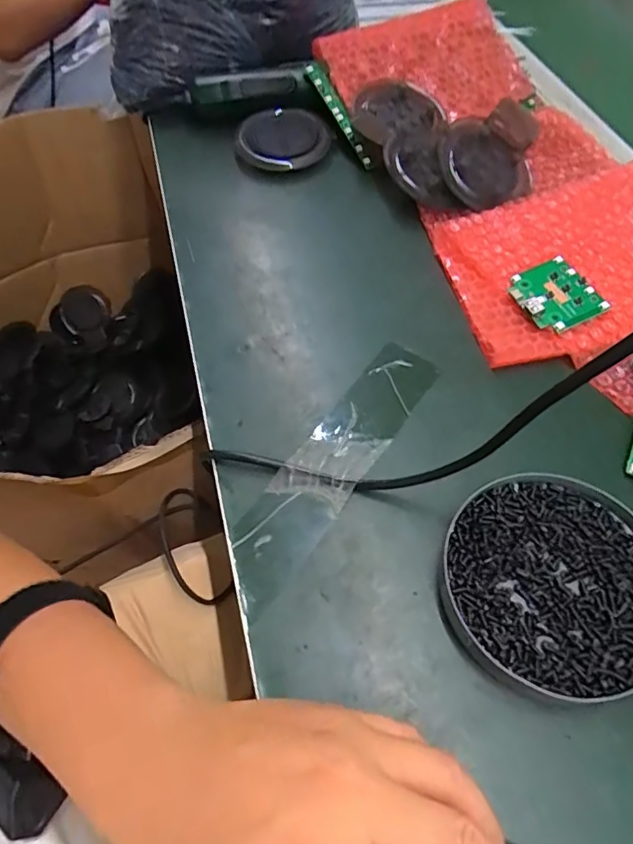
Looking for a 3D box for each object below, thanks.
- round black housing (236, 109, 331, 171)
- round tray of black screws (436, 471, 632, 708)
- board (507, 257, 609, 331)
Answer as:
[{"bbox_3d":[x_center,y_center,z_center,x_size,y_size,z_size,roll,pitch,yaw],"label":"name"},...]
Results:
[{"bbox_3d":[-0.033,-0.268,0.516,0.087,0.021,0.087,-1,57,1],"label":"round black housing"},{"bbox_3d":[0.124,0.082,0.283,0.117,0.020,0.108,-1,57,1],"label":"round tray of black screws"},{"bbox_3d":[0.171,-0.091,0.388,0.050,0.008,0.059,-22,60,-12],"label":"board"}]

